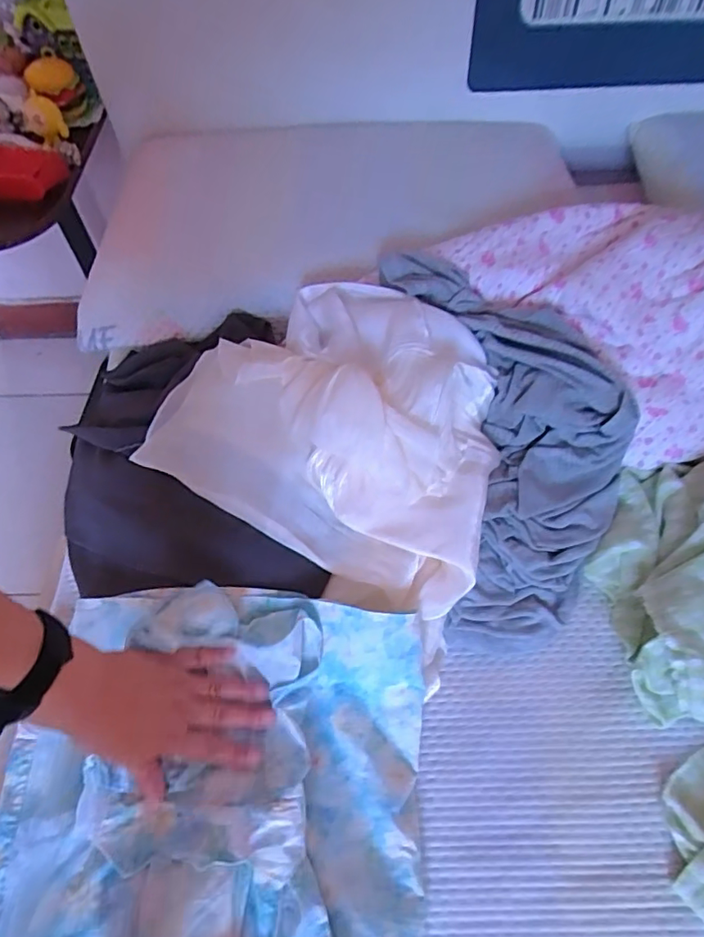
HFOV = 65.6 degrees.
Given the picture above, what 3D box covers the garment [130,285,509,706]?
[{"bbox_3d":[-0.014,-0.041,0.580,0.396,0.099,0.326,27,63,17],"label":"garment"}]

